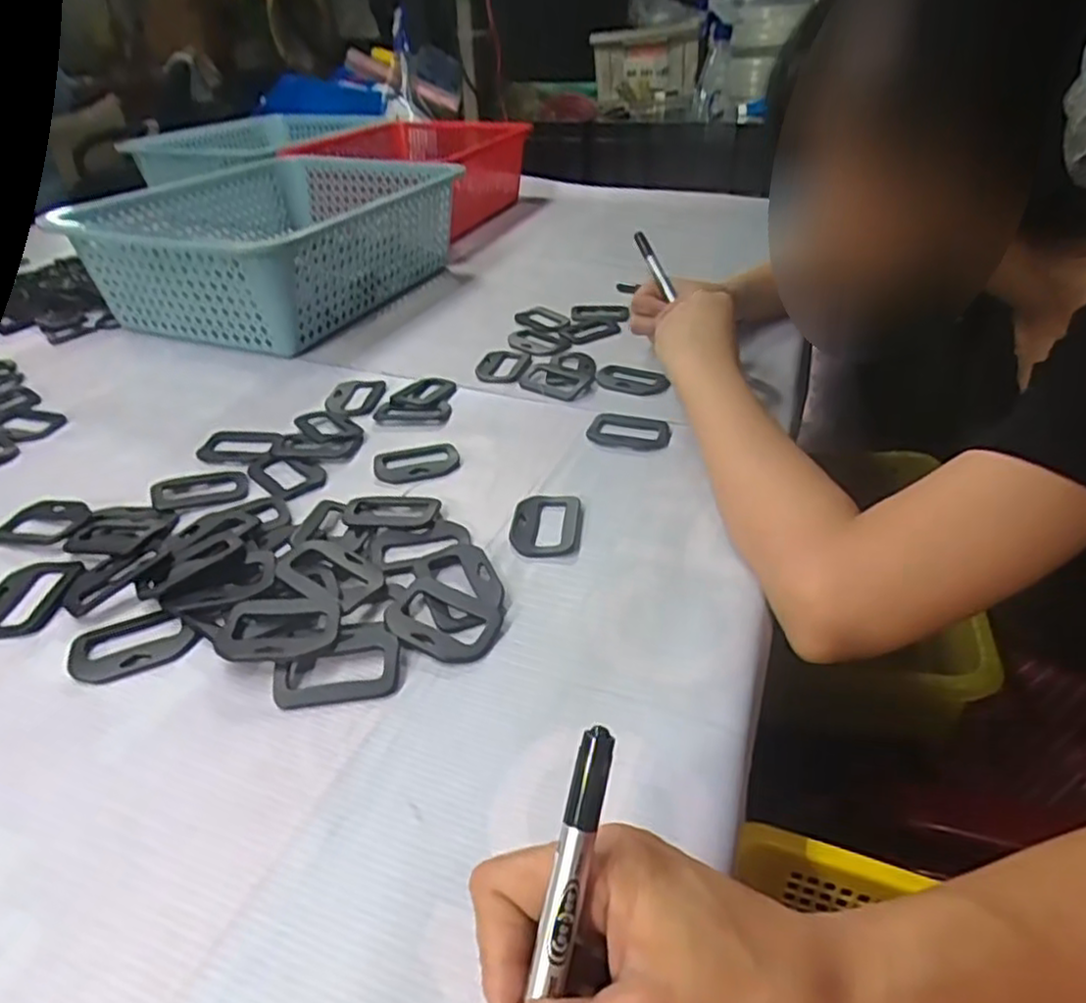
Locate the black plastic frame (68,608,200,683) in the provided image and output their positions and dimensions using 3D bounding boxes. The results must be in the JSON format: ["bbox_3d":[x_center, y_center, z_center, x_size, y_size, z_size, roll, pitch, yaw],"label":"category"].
[{"bbox_3d":[-0.216,0.075,0.375,0.061,0.007,0.037,-13,37,-17],"label":"black plastic frame"}]

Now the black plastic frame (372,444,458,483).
[{"bbox_3d":[-0.092,-0.029,0.516,0.062,0.004,0.043,-10,36,-12],"label":"black plastic frame"}]

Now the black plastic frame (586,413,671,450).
[{"bbox_3d":[0.067,-0.055,0.546,0.060,0.009,0.040,6,36,10],"label":"black plastic frame"}]

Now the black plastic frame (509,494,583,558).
[{"bbox_3d":[0.002,0.014,0.454,0.044,0.005,0.064,2,35,4],"label":"black plastic frame"}]

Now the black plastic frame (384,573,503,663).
[{"bbox_3d":[-0.056,0.062,0.381,0.061,0.011,0.044,17,39,24],"label":"black plastic frame"}]

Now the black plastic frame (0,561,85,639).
[{"bbox_3d":[-0.299,0.054,0.410,0.046,0.004,0.061,0,35,1],"label":"black plastic frame"}]

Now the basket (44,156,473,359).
[{"bbox_3d":[-0.277,-0.285,0.792,0.266,0.117,0.359,14,38,20],"label":"basket"}]

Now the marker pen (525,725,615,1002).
[{"bbox_3d":[0.003,0.126,0.198,0.010,0.123,0.010,12,-3,17],"label":"marker pen"}]

